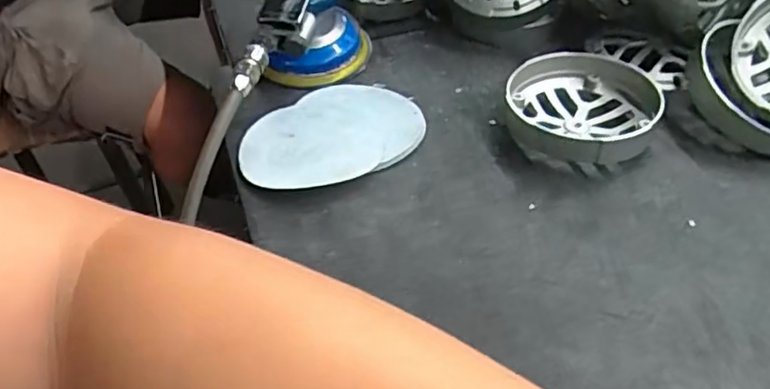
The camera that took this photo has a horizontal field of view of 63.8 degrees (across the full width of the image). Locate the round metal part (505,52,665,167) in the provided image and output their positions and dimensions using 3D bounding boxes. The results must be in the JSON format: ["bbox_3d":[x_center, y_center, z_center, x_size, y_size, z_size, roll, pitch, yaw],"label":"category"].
[{"bbox_3d":[0.161,-0.067,0.515,0.117,0.043,0.122,-1,44,1],"label":"round metal part"}]

